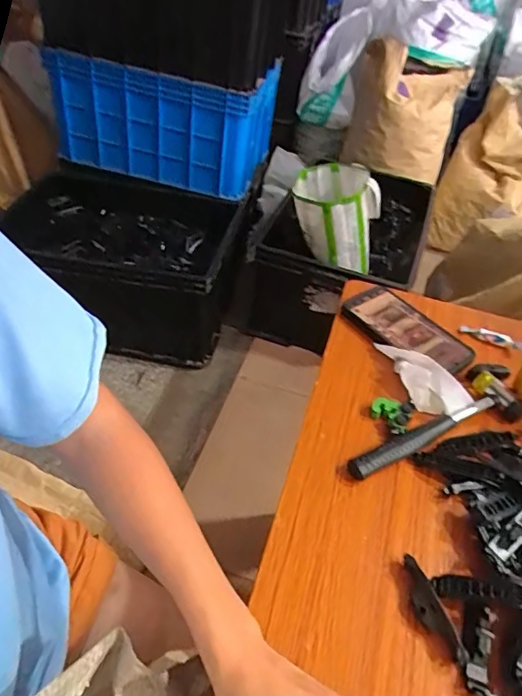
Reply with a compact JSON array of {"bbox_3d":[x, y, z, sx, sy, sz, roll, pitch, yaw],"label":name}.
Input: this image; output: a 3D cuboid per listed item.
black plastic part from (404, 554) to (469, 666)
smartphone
[{"bbox_3d":[0.131,0.204,0.394,0.019,0.016,0.081,-9,47,-17],"label":"black plastic part"},{"bbox_3d":[0.178,-0.025,0.621,0.076,0.013,0.162,-26,54,-30],"label":"smartphone"}]

